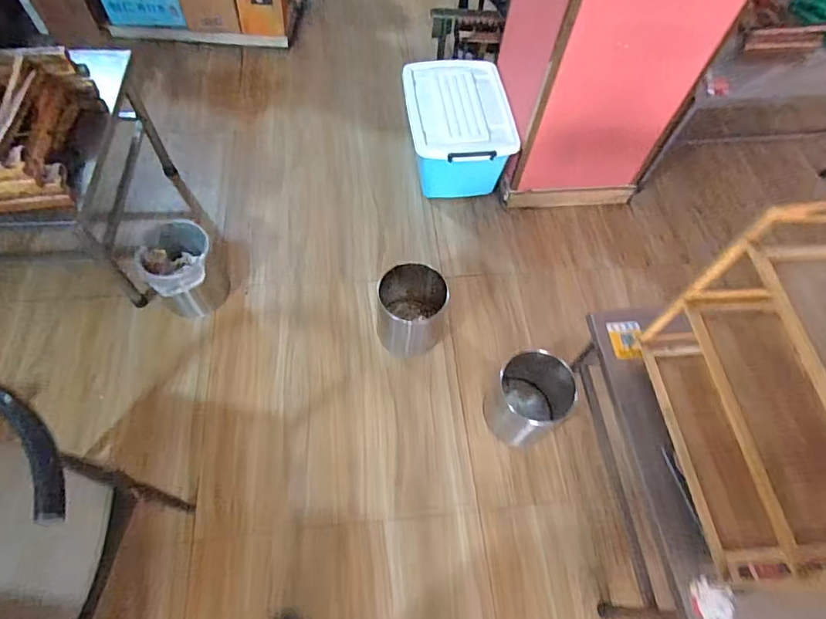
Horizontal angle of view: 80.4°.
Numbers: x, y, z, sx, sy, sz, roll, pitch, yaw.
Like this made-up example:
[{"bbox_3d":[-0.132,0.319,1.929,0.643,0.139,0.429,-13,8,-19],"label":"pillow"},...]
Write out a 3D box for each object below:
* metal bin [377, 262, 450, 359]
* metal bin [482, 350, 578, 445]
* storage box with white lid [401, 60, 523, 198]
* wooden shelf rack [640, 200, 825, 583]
[{"bbox_3d":[-0.004,0.008,1.540,0.213,0.224,0.224,4,61,-1],"label":"metal bin"},{"bbox_3d":[0.332,0.264,1.438,0.217,0.251,0.207,2,61,-3],"label":"metal bin"},{"bbox_3d":[0.155,-0.668,1.821,0.350,0.275,0.450,-5,62,-6],"label":"storage box with white lid"},{"bbox_3d":[0.647,0.152,0.823,0.224,0.432,0.476,-4,62,-6],"label":"wooden shelf rack"}]

